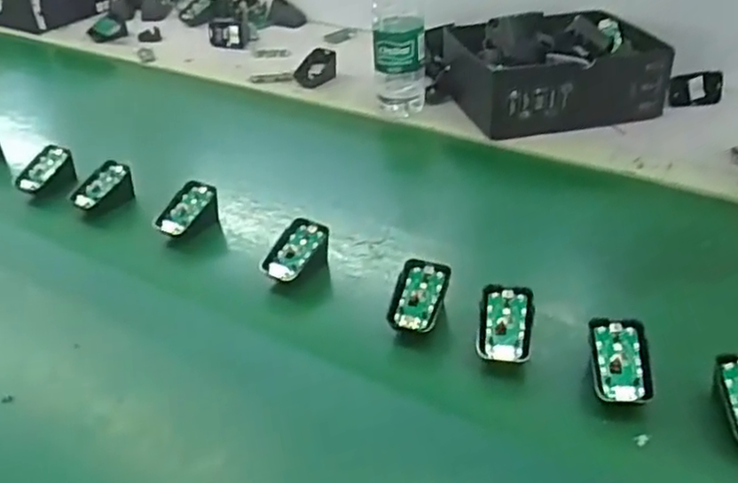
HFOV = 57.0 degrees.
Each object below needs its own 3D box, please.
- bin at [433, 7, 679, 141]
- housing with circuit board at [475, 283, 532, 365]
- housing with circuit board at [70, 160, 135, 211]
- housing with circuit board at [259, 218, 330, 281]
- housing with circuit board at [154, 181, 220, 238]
[{"bbox_3d":[0.239,-0.233,0.906,0.278,0.092,0.224,-8,37,-8],"label":"bin"},{"bbox_3d":[0.112,0.066,0.558,0.042,0.014,0.071,1,59,15],"label":"housing with circuit board"},{"bbox_3d":[-0.303,-0.057,0.772,0.048,0.044,0.069,28,46,34],"label":"housing with circuit board"},{"bbox_3d":[-0.073,0.016,0.662,0.069,0.048,0.047,-31,45,-33],"label":"housing with circuit board"},{"bbox_3d":[-0.197,-0.028,0.730,0.043,0.047,0.070,26,45,33],"label":"housing with circuit board"}]

